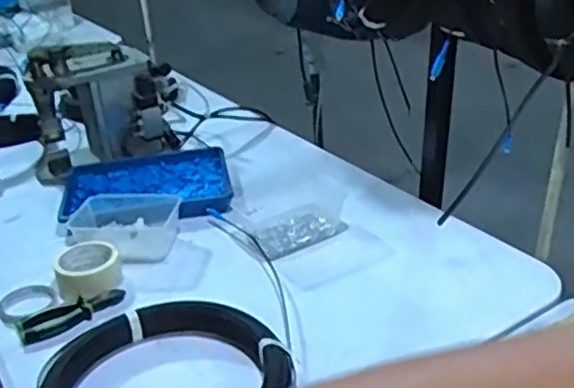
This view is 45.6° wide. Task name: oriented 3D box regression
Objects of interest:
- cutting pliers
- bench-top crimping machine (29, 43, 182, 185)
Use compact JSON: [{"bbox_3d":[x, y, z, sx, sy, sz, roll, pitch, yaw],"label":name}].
[{"bbox_3d":[-0.316,0.175,1.010,0.156,0.020,0.043,-23,33,-32],"label":"cutting pliers"},{"bbox_3d":[-0.405,-0.208,1.506,0.322,0.227,0.171,-14,29,-18],"label":"bench-top crimping machine"}]

